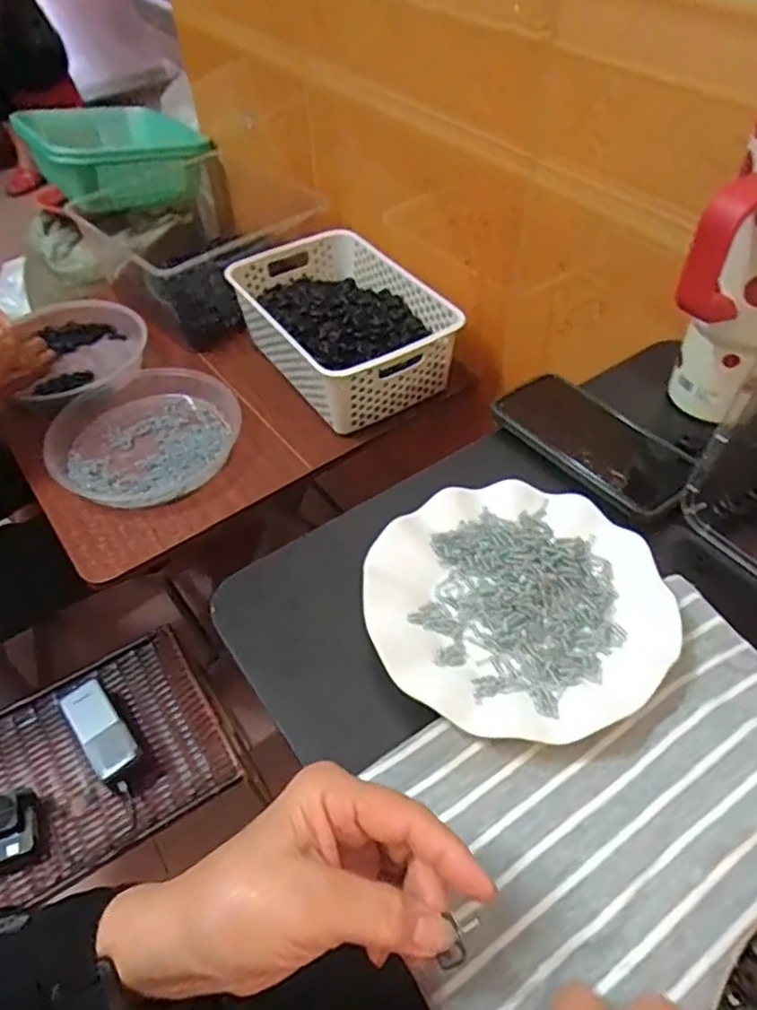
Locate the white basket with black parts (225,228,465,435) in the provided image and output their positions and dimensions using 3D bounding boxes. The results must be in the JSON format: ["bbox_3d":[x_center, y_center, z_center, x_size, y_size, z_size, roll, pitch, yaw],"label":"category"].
[{"bbox_3d":[-0.050,-0.250,0.905,0.212,0.100,0.311,-26,53,-18],"label":"white basket with black parts"}]

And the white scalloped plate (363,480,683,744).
[{"bbox_3d":[0.086,0.062,0.416,0.179,0.022,0.174,-2,49,2],"label":"white scalloped plate"}]

